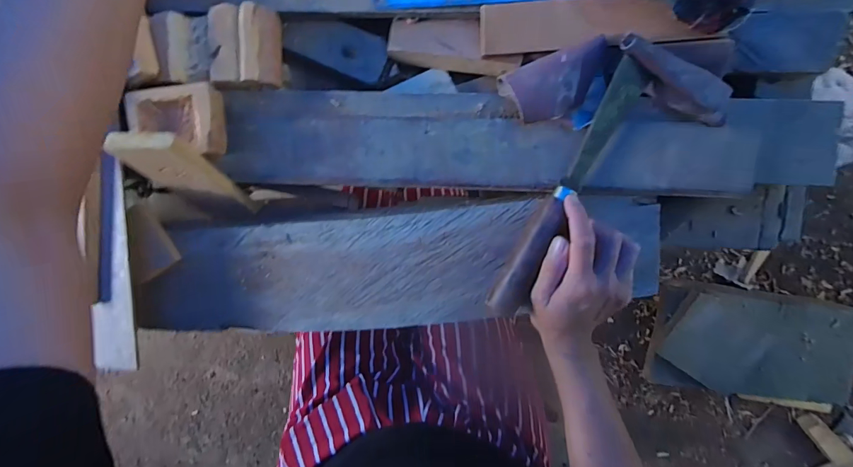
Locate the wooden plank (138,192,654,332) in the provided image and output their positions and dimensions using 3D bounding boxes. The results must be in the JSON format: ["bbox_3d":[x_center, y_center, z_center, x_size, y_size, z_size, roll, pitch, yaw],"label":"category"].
[{"bbox_3d":[-0.033,0.036,0.427,0.528,0.024,0.125,-4,97,5],"label":"wooden plank"}]

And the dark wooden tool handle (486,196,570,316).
[{"bbox_3d":[0.099,0.025,0.392,0.034,0.019,0.121,25,103,1],"label":"dark wooden tool handle"}]

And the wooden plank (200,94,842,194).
[{"bbox_3d":[0.090,-0.087,0.396,0.578,0.030,0.091,2,98,4],"label":"wooden plank"}]

